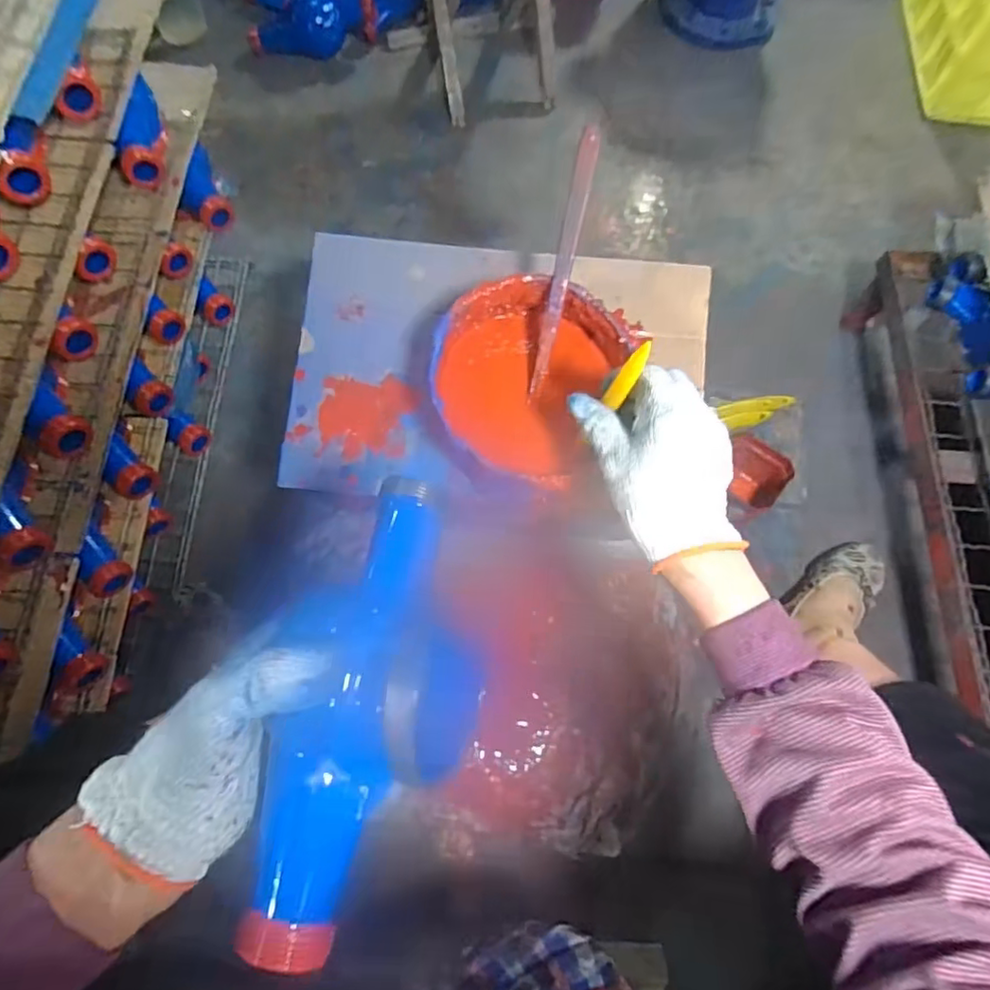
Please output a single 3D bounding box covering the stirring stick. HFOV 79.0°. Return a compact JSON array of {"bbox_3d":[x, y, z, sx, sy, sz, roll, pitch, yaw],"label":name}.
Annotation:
[{"bbox_3d":[0.052,-0.173,0.473,0.014,0.008,0.200,13,111,2],"label":"stirring stick"}]

